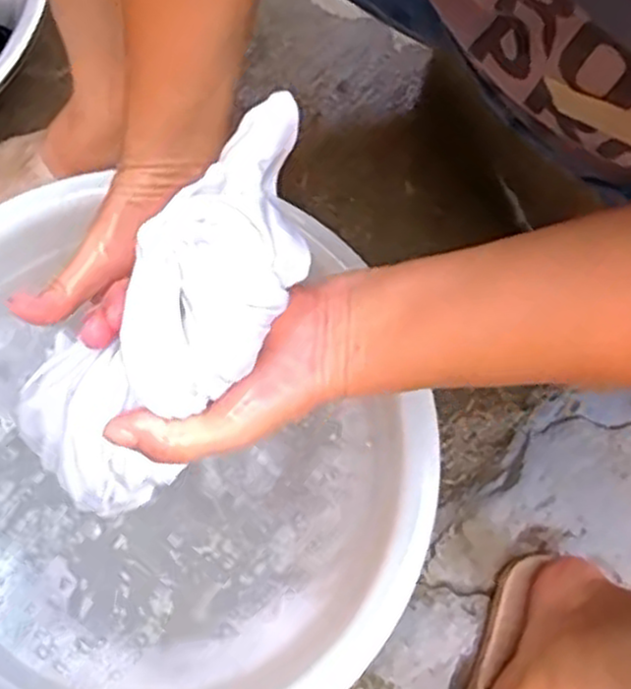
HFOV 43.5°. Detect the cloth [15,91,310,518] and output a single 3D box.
[{"bbox_3d":[-0.072,-0.002,0.360,0.081,0.038,0.227,45,122,8],"label":"cloth"}]

